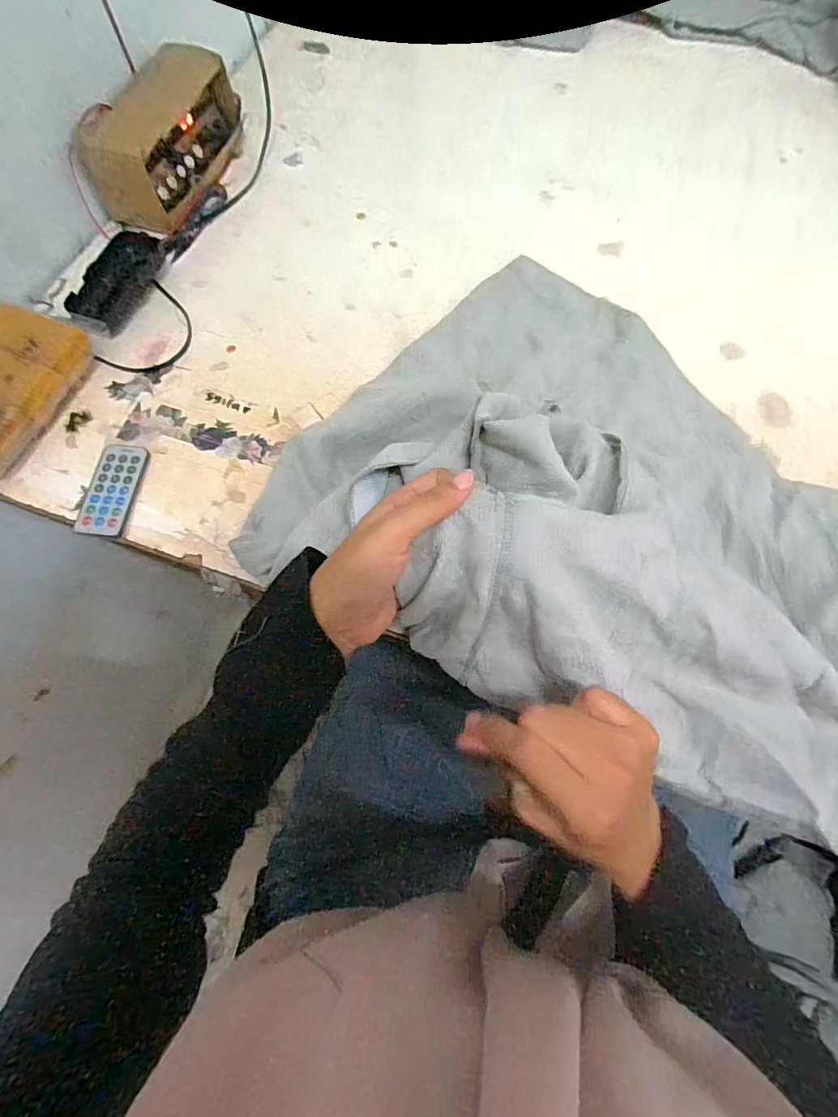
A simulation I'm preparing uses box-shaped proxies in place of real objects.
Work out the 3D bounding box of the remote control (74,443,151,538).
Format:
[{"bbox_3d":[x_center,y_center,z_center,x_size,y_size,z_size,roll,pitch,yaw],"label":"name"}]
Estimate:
[{"bbox_3d":[-0.256,-0.059,0.406,0.039,0.009,0.082,5,70,2],"label":"remote control"}]

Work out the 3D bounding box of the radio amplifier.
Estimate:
[{"bbox_3d":[-0.262,-0.437,0.504,0.075,0.084,0.179,19,72,7],"label":"radio amplifier"}]

